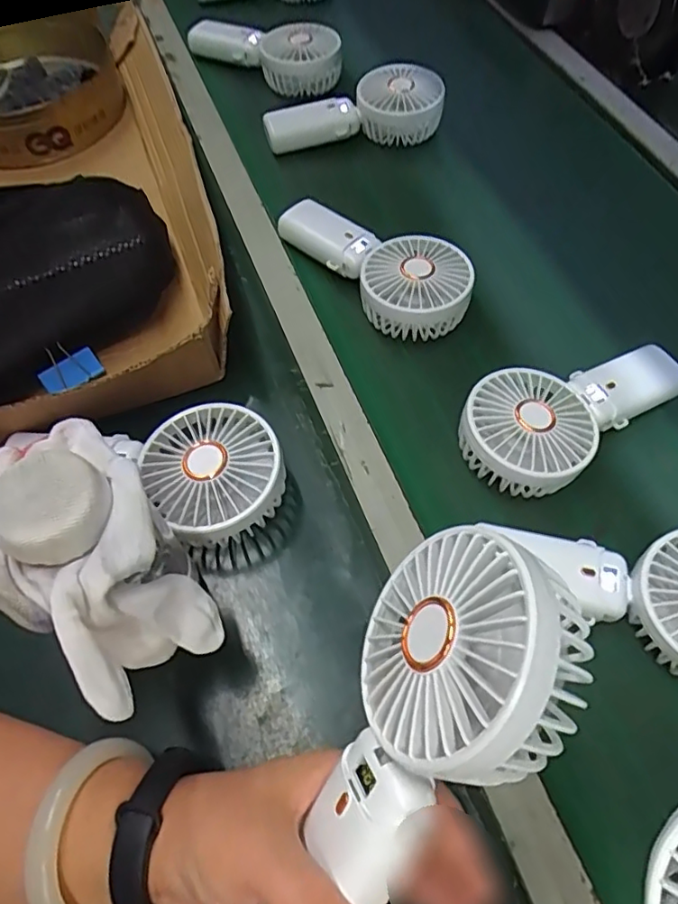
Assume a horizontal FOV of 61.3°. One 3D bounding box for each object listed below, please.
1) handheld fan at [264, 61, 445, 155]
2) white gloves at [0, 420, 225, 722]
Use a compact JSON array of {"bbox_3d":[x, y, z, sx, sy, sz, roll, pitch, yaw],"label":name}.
[{"bbox_3d":[0.017,-0.358,0.614,0.186,0.061,0.067,-15,59,-9],"label":"handheld fan"},{"bbox_3d":[-0.101,0.046,0.245,0.106,0.077,0.078,32,62,16],"label":"white gloves"}]

